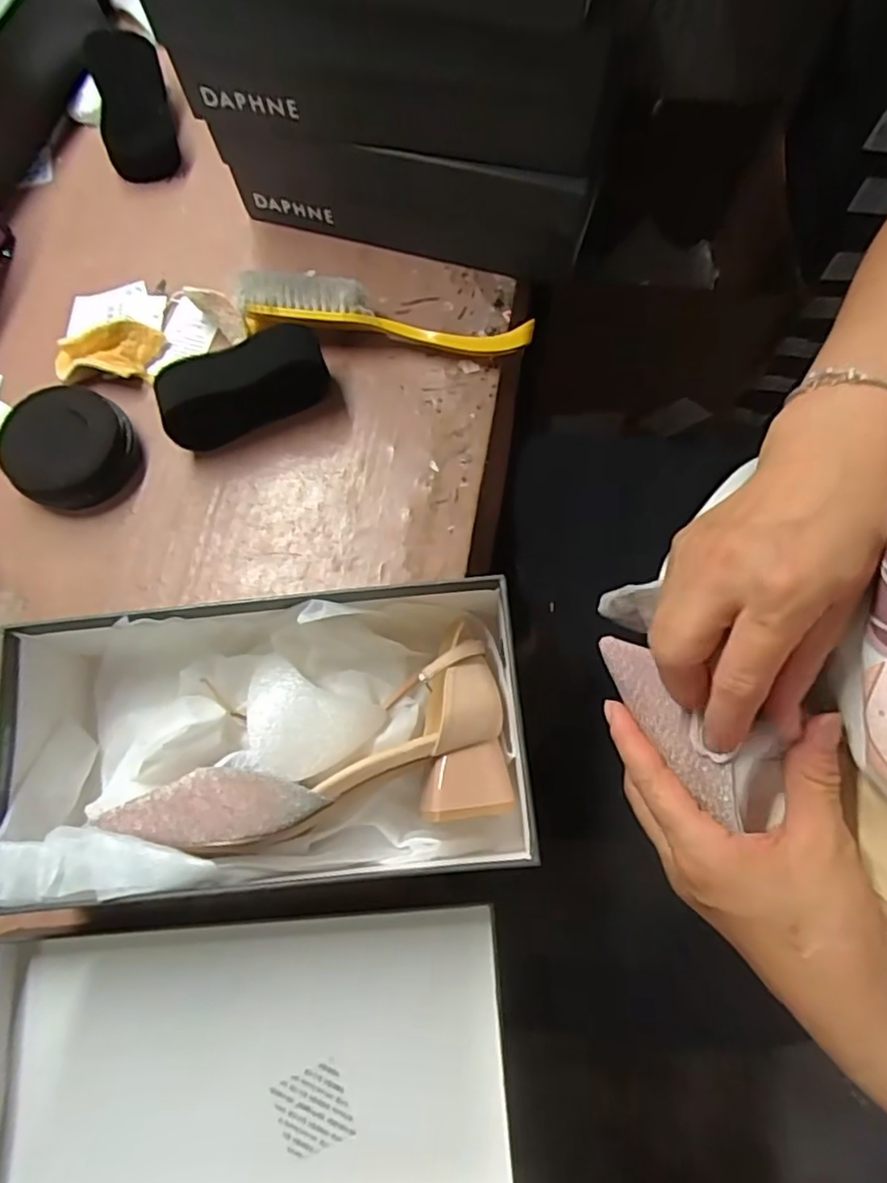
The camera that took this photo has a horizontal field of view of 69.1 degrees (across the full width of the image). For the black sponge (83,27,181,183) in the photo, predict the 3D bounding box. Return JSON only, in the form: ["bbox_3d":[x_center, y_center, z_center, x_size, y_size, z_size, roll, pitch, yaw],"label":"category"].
[{"bbox_3d":[-0.286,-0.449,0.591,0.063,0.025,0.126,-12,96,-2],"label":"black sponge"}]

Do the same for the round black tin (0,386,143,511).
[{"bbox_3d":[-0.285,-0.109,0.491,0.093,0.039,0.089,-1,72,2],"label":"round black tin"}]

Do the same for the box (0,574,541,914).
[{"bbox_3d":[-0.106,0.090,0.393,0.308,0.092,0.163,-5,72,0],"label":"box"}]

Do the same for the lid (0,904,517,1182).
[{"bbox_3d":[-0.119,0.279,0.373,0.313,0.036,0.164,-4,72,1],"label":"lid"}]

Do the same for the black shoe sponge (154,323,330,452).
[{"bbox_3d":[-0.150,-0.153,0.489,0.128,0.062,0.043,-25,73,-6],"label":"black shoe sponge"}]

